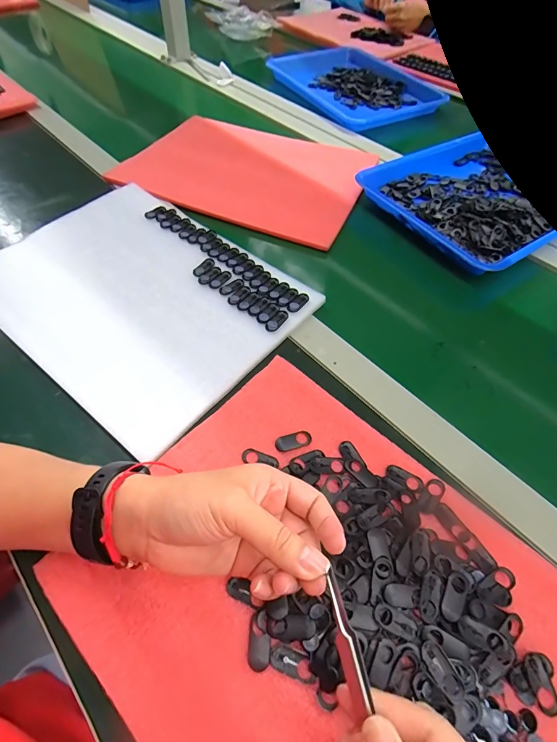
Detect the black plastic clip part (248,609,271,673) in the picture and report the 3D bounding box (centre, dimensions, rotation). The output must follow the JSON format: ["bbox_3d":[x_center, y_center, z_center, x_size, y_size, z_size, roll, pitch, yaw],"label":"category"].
[{"bbox_3d":[-0.012,0.177,0.248,0.015,0.007,0.032,7,55,2],"label":"black plastic clip part"}]

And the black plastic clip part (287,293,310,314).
[{"bbox_3d":[0.022,-0.075,0.417,0.014,0.004,0.033,32,60,18],"label":"black plastic clip part"}]

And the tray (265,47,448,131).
[{"bbox_3d":[0.166,-0.617,0.820,0.270,0.039,0.354,-24,59,-18],"label":"tray"}]

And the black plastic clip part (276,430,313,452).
[{"bbox_3d":[0.013,0.061,0.329,0.032,0.004,0.016,-12,56,-10],"label":"black plastic clip part"}]

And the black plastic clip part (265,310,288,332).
[{"bbox_3d":[-0.002,-0.053,0.400,0.015,0.004,0.032,31,59,18],"label":"black plastic clip part"}]

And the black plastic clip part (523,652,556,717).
[{"bbox_3d":[0.166,0.198,0.239,0.015,0.004,0.031,-2,55,-4],"label":"black plastic clip part"}]

